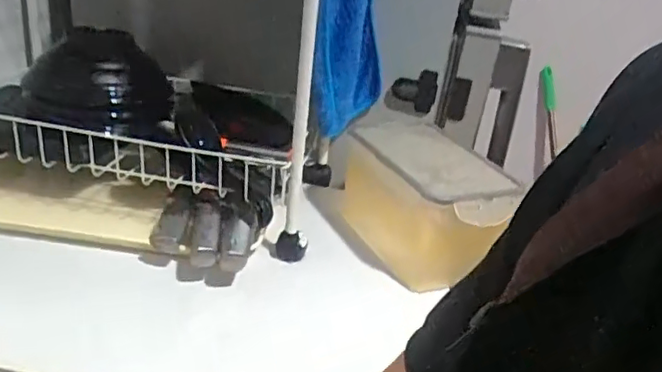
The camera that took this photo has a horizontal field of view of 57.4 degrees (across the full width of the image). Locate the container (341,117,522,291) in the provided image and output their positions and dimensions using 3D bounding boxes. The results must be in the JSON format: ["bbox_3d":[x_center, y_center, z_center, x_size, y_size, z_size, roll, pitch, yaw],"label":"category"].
[{"bbox_3d":[0.100,0.018,0.686,0.122,0.119,0.213,-5,29,-24],"label":"container"}]

